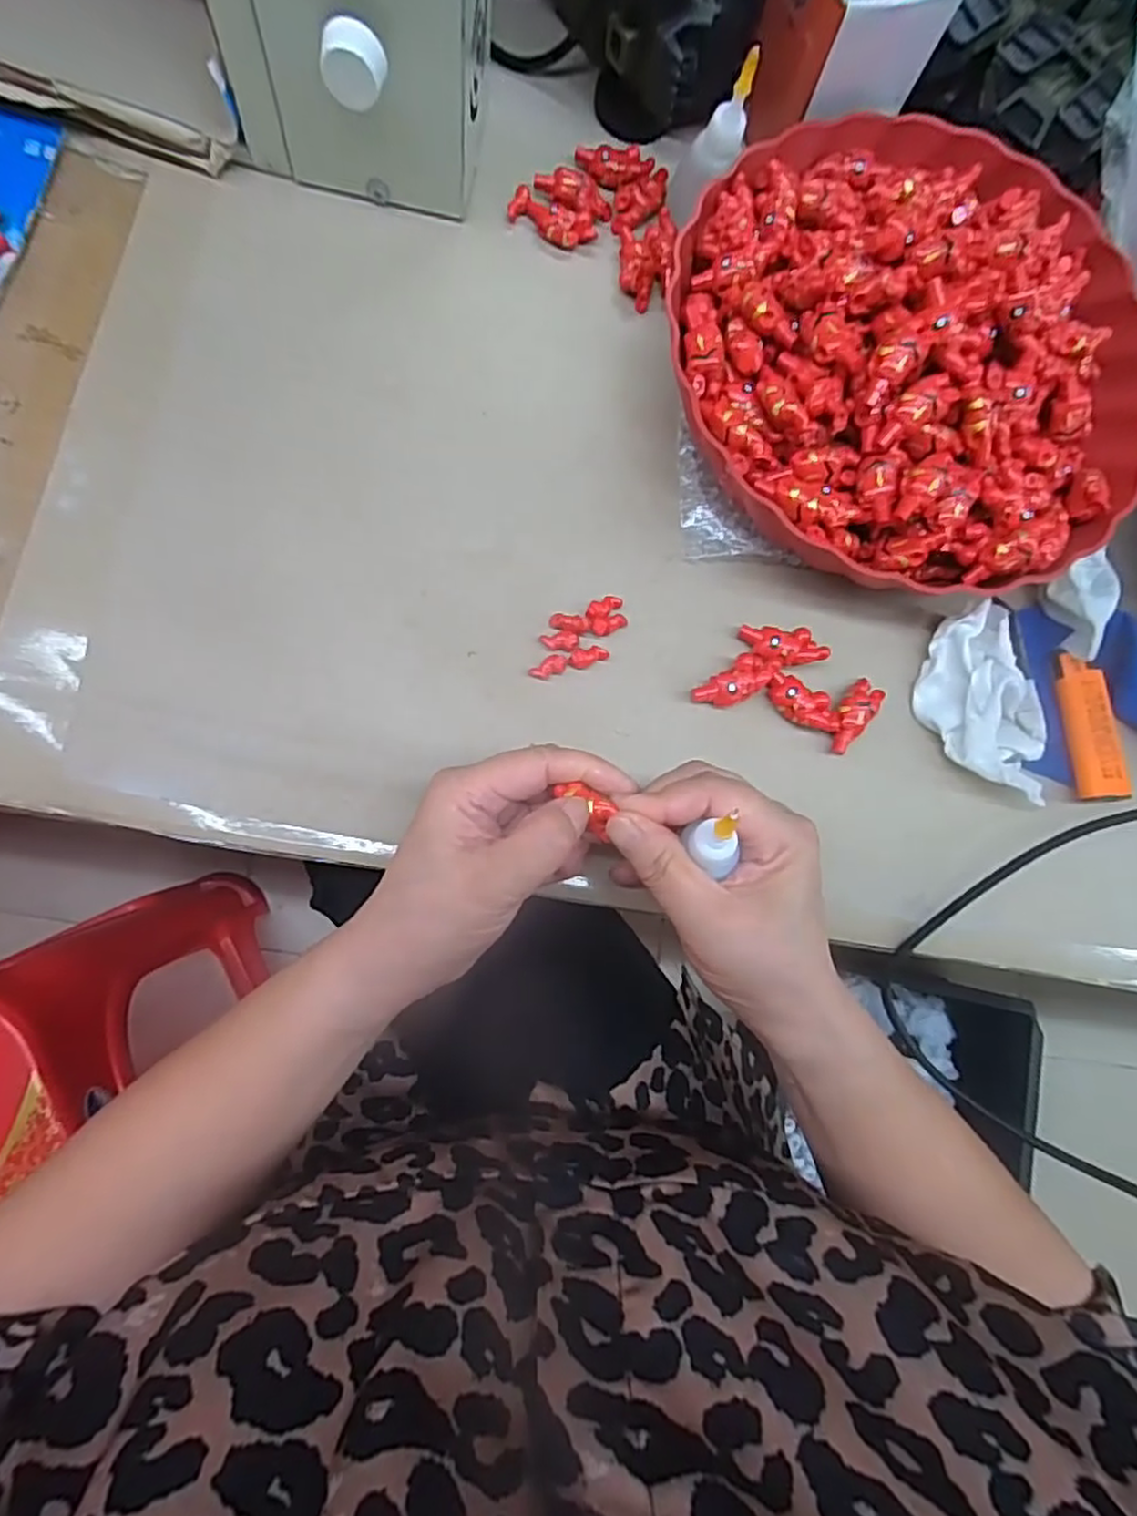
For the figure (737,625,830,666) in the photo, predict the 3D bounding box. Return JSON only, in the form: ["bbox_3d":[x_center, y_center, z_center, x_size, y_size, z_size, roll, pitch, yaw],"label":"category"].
[{"bbox_3d":[0.105,-0.055,0.340,0.041,0.014,0.019,7,79,-7],"label":"figure"}]

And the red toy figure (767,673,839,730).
[{"bbox_3d":[0.114,-0.025,0.338,0.036,0.014,0.019,26,77,-3],"label":"red toy figure"}]

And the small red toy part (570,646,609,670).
[{"bbox_3d":[0.010,-0.048,0.331,0.019,0.005,0.008,-15,82,-11],"label":"small red toy part"}]

